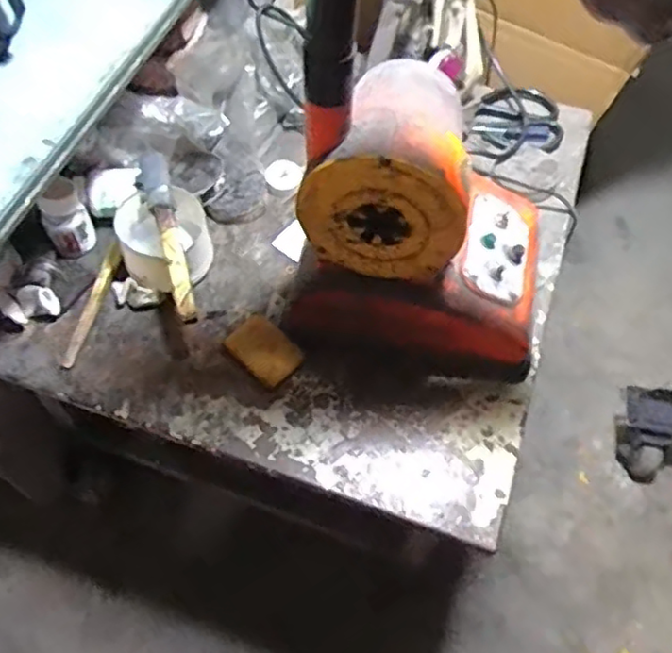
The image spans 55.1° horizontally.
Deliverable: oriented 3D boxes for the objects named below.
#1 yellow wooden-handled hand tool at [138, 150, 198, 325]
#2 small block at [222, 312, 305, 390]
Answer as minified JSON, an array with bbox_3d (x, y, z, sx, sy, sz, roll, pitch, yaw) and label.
[{"bbox_3d":[-0.164,-0.090,0.618,0.029,0.034,0.186,-13,61,-9],"label":"yellow wooden-handled hand tool"},{"bbox_3d":[-0.070,0.022,0.623,0.073,0.016,0.056,39,66,19],"label":"small block"}]

